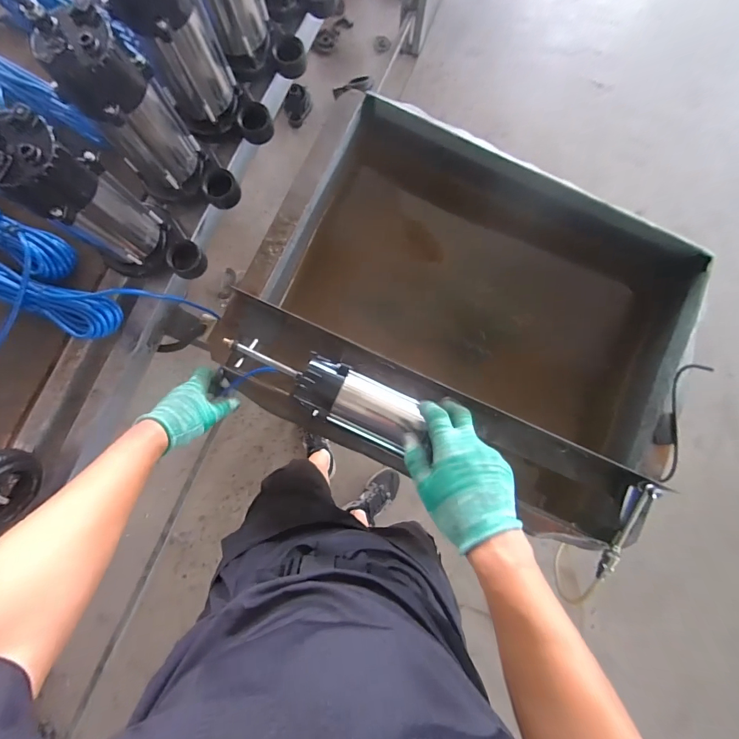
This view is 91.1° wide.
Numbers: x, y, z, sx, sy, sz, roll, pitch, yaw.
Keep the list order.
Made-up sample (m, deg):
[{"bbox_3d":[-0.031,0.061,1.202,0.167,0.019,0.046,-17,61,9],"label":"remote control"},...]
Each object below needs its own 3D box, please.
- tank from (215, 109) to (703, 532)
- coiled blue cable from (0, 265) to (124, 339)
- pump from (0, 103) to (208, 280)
[{"bbox_3d":[0.185,-0.099,0.725,0.744,0.264,0.598,22,84,1],"label":"tank"},{"bbox_3d":[-0.555,-0.133,0.564,0.337,0.058,0.072,22,84,1],"label":"coiled blue cable"},{"bbox_3d":[-0.331,-0.210,0.484,0.148,0.233,0.108,14,84,0],"label":"pump"}]

